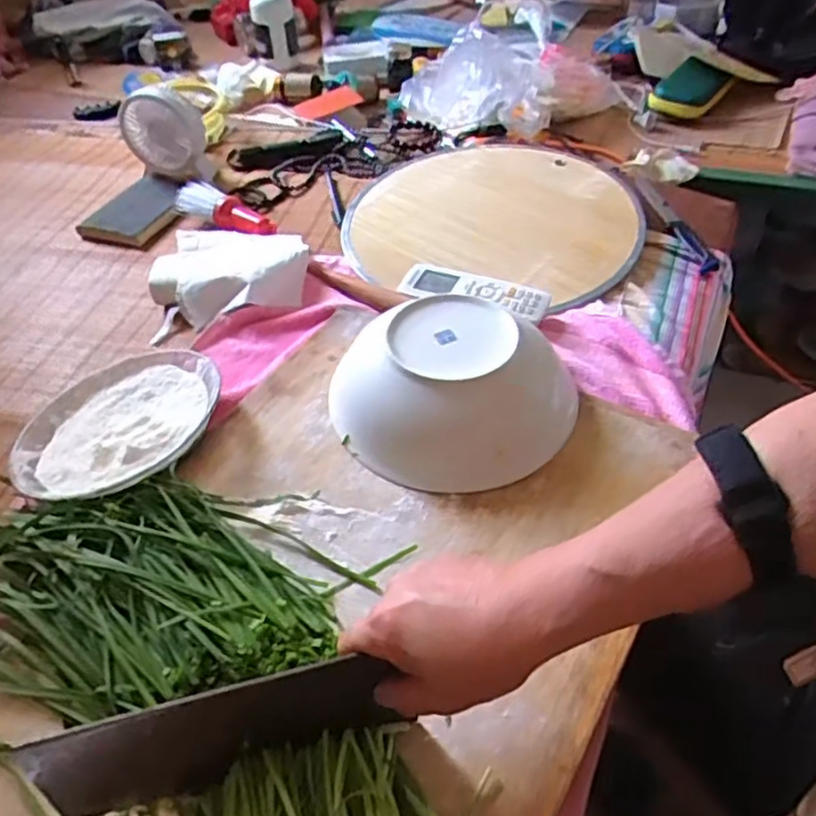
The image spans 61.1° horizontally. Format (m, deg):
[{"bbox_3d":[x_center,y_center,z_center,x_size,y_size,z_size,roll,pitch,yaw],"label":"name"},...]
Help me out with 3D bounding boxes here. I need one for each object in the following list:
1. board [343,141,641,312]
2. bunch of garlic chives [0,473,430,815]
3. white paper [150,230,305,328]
[{"bbox_3d":[0.115,-0.244,0.845,0.326,0.029,0.326,14,47,19],"label":"board"},{"bbox_3d":[-0.157,0.155,0.453,0.476,0.045,0.227,25,52,27],"label":"bunch of garlic chives"},{"bbox_3d":[-0.195,-0.148,0.764,0.174,0.046,0.138,-14,45,-9],"label":"white paper"}]

